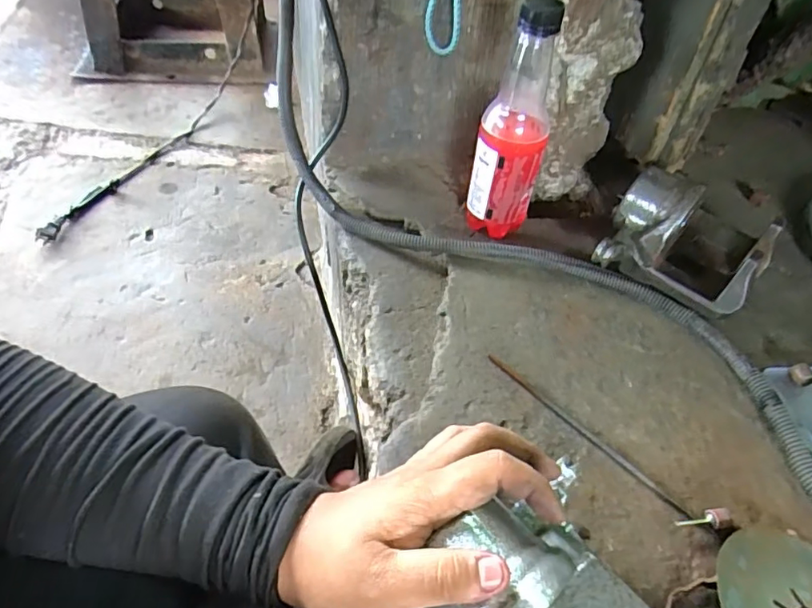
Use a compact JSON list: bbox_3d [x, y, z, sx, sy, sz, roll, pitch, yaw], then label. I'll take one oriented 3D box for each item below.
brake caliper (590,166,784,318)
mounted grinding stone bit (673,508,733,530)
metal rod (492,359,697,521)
[{"bbox_3d":[0.232,-0.044,0.461,0.126,0.080,0.087,25,49,16],"label":"brake caliper"},{"bbox_3d":[0.184,0.134,0.336,0.035,0.010,0.011,-1,47,-8],"label":"mounted grinding stone bit"},{"bbox_3d":[0.121,0.087,0.377,0.008,0.005,0.161,-32,58,-31],"label":"metal rod"}]

